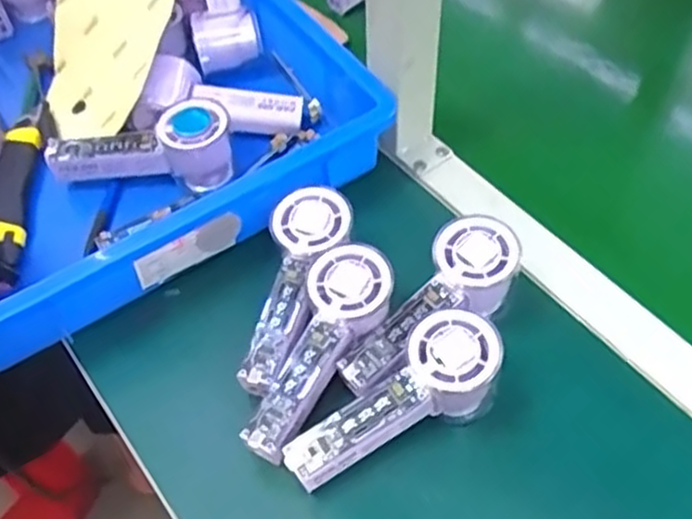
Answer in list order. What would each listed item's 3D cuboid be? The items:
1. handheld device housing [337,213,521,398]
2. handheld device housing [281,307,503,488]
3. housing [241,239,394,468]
[{"bbox_3d":[0.054,0.035,0.494,0.146,0.063,0.055,-35,58,-21],"label":"handheld device housing"},{"bbox_3d":[0.034,0.095,0.463,0.149,0.058,0.054,-34,57,-6],"label":"handheld device housing"},{"bbox_3d":[-0.018,0.059,0.476,0.051,0.027,0.149,24,72,20],"label":"housing"}]

